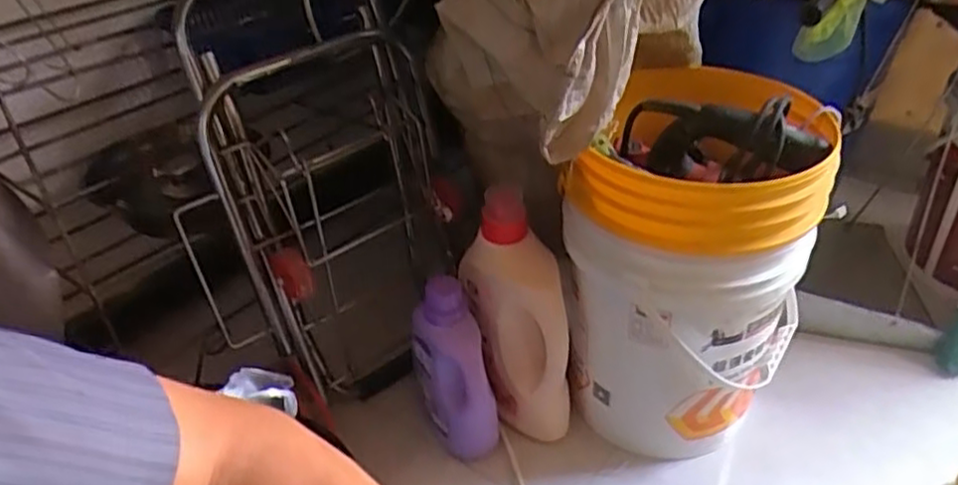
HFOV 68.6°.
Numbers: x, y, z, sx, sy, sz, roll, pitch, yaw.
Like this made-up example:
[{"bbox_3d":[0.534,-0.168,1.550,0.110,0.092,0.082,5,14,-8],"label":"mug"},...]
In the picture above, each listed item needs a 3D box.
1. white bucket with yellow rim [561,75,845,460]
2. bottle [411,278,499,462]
[{"bbox_3d":[0.288,0.039,0.964,0.283,0.481,0.322,17,42,26],"label":"white bucket with yellow rim"},{"bbox_3d":[-0.034,0.182,0.975,0.079,0.261,0.118,-21,40,-20],"label":"bottle"}]

